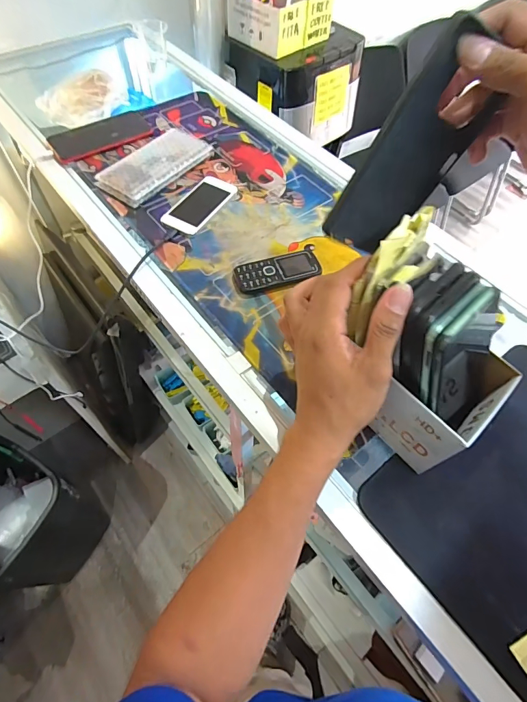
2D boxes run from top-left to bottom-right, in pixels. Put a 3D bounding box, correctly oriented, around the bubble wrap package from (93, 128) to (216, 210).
[{"bbox_3d":[-0.170,-0.293,0.602,0.088,0.021,0.177,34,62,17],"label":"bubble wrap package"}]

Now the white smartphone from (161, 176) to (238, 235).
[{"bbox_3d":[-0.093,-0.214,0.564,0.063,0.009,0.120,27,60,13],"label":"white smartphone"}]

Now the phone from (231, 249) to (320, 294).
[{"bbox_3d":[0.018,-0.102,0.503,0.110,0.014,0.048,-16,60,-13],"label":"phone"}]

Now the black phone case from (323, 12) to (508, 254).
[{"bbox_3d":[0.115,-0.151,0.307,0.080,0.155,0.012,7,42,-36],"label":"black phone case"}]

